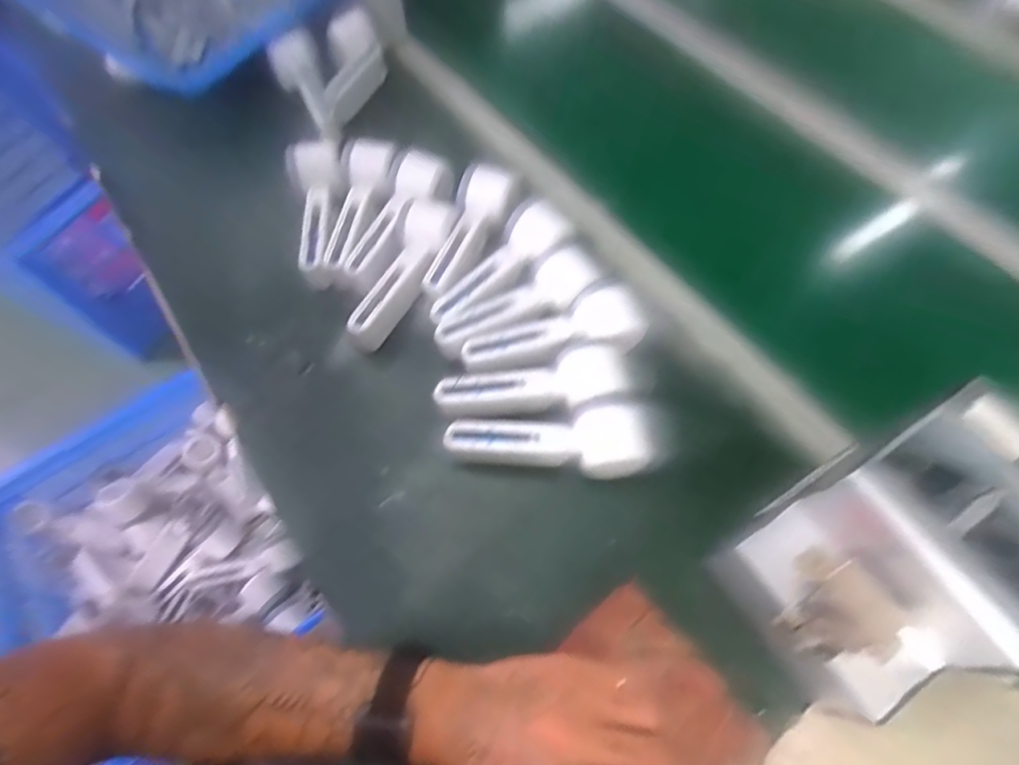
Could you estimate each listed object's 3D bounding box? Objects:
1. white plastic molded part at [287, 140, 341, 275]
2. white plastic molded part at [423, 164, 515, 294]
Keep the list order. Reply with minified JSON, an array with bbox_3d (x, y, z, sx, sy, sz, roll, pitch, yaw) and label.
[{"bbox_3d":[-0.202,-0.182,0.537,0.049,0.029,0.145,-3,77,-1],"label":"white plastic molded part"},{"bbox_3d":[-0.038,-0.153,0.516,0.046,0.026,0.153,15,64,8],"label":"white plastic molded part"}]

